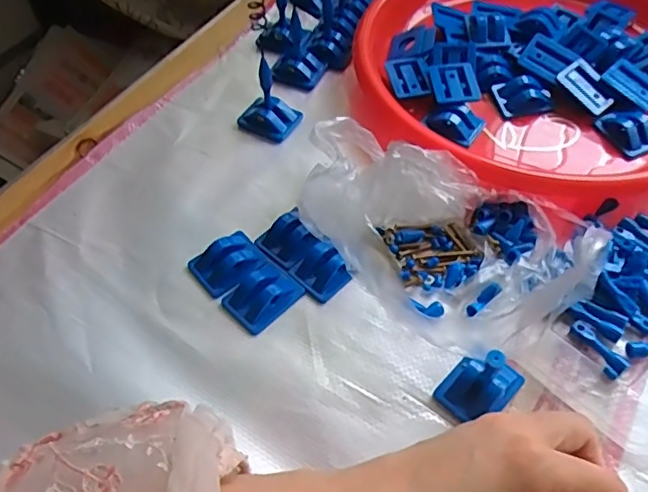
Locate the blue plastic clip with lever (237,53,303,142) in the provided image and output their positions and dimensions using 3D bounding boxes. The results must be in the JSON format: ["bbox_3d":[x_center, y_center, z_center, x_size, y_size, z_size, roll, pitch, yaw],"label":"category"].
[{"bbox_3d":[-0.044,-0.113,0.443,0.045,0.048,0.038,27,59,21],"label":"blue plastic clip with lever"}]

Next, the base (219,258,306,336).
[{"bbox_3d":[-0.039,0.029,0.363,0.033,0.015,0.045,37,63,26],"label":"base"}]

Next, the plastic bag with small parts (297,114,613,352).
[{"bbox_3d":[0.067,-0.012,0.365,0.198,0.045,0.116,25,58,20],"label":"plastic bag with small parts"}]

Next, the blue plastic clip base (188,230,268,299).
[{"bbox_3d":[-0.062,0.010,0.378,0.044,0.014,0.038,-34,59,-21],"label":"blue plastic clip base"}]

